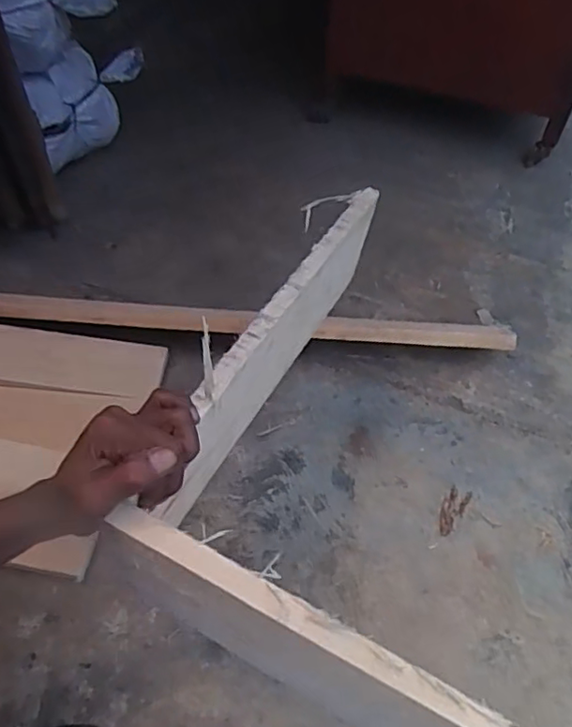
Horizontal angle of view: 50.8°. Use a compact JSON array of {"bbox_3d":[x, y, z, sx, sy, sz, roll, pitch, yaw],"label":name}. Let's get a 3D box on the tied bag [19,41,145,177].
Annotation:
[{"bbox_3d":[-0.384,-0.506,1.154,0.110,0.164,0.250,36,60,28],"label":"tied bag"}]

